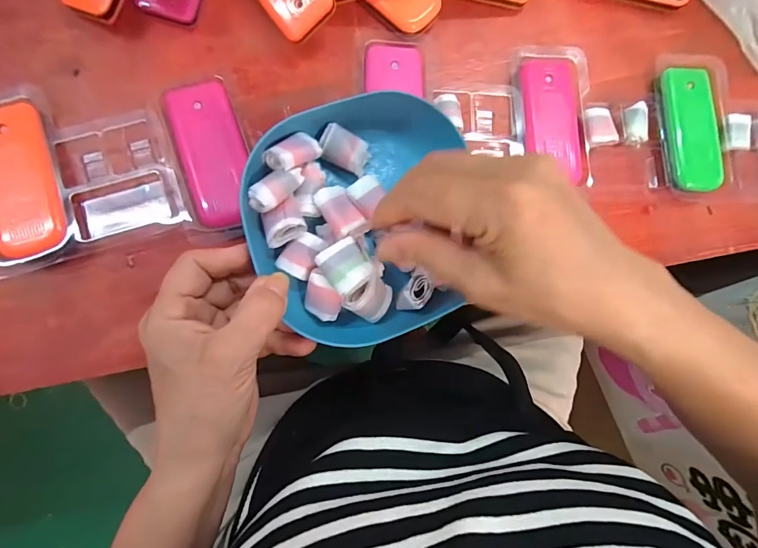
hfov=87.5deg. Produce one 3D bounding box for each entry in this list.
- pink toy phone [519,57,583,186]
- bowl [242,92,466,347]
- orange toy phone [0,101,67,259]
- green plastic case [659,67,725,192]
[{"bbox_3d":[0.135,-0.121,0.315,0.045,0.017,0.098,-2,86,-8],"label":"pink toy phone"},{"bbox_3d":[-0.010,-0.034,0.244,0.131,0.040,0.148,-1,86,-8],"label":"bowl"},{"bbox_3d":[-0.238,-0.062,0.264,0.044,0.014,0.101,-17,88,-9],"label":"orange toy phone"},{"bbox_3d":[0.255,-0.120,0.329,0.047,0.015,0.100,-1,86,-8],"label":"green plastic case"}]

